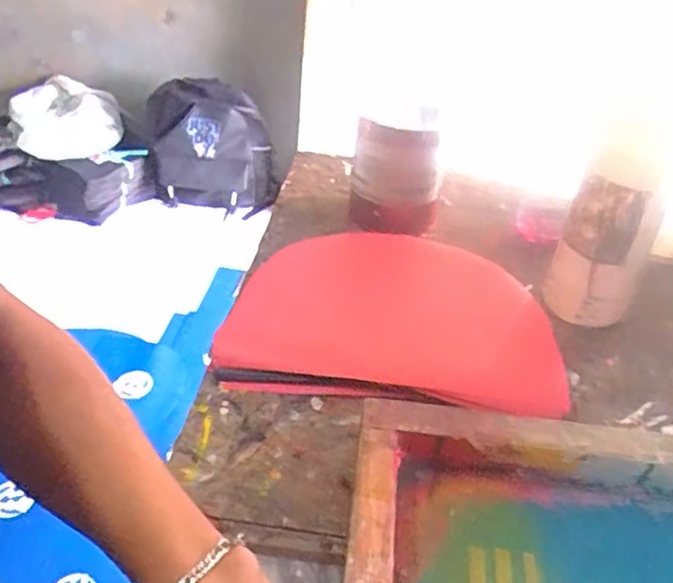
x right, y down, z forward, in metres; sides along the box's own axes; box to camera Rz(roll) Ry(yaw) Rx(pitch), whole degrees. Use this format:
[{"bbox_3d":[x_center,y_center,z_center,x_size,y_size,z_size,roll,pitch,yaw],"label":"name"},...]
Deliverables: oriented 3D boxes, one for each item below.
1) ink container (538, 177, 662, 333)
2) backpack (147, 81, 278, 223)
[{"bbox_3d":[0.263,-0.043,0.641,0.076,0.160,0.077,25,41,24],"label":"ink container"},{"bbox_3d":[-0.355,-0.399,1.853,0.336,0.362,0.153,18,38,14],"label":"backpack"}]

